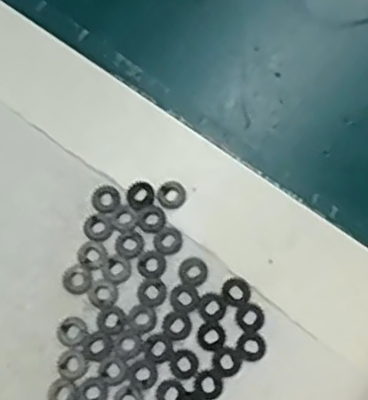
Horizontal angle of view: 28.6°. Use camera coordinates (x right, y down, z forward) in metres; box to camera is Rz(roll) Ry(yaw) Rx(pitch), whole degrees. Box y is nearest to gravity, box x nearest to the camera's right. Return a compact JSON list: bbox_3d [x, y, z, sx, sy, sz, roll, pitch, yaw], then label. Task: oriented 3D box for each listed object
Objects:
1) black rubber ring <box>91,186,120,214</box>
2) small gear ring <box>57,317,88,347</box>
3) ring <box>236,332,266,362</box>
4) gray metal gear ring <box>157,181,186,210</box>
[{"bbox_3d":[-0.029,-0.001,0.269,0.010,0.004,0.011,0,72,0],"label":"black rubber ring"},{"bbox_3d":[-0.039,0.046,0.253,0.010,0.004,0.010,0,72,0],"label":"small gear ring"},{"bbox_3d":[0.024,0.051,0.252,0.010,0.004,0.010,0,72,0],"label":"ring"},{"bbox_3d":[-0.005,-0.002,0.269,0.011,0.004,0.011,0,72,0],"label":"gray metal gear ring"}]

